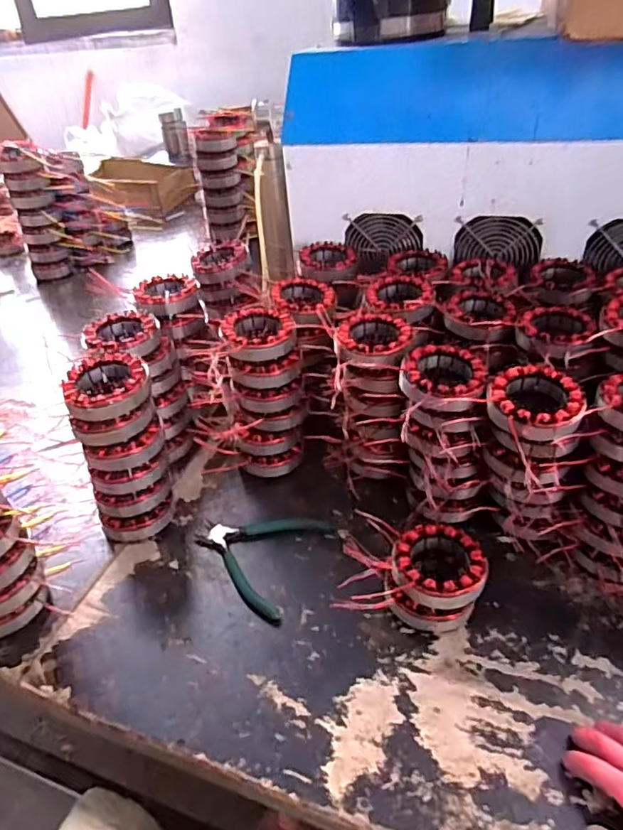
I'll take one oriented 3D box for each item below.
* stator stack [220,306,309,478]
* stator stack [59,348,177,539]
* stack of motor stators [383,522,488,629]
[{"bbox_3d":[-0.051,-0.025,0.705,0.100,0.184,0.106,-5,38,1],"label":"stator stack"},{"bbox_3d":[-0.208,0.040,0.635,0.091,0.191,0.107,-15,39,-11],"label":"stator stack"},{"bbox_3d":[0.123,0.162,0.559,0.090,0.063,0.089,14,42,24],"label":"stack of motor stators"}]

